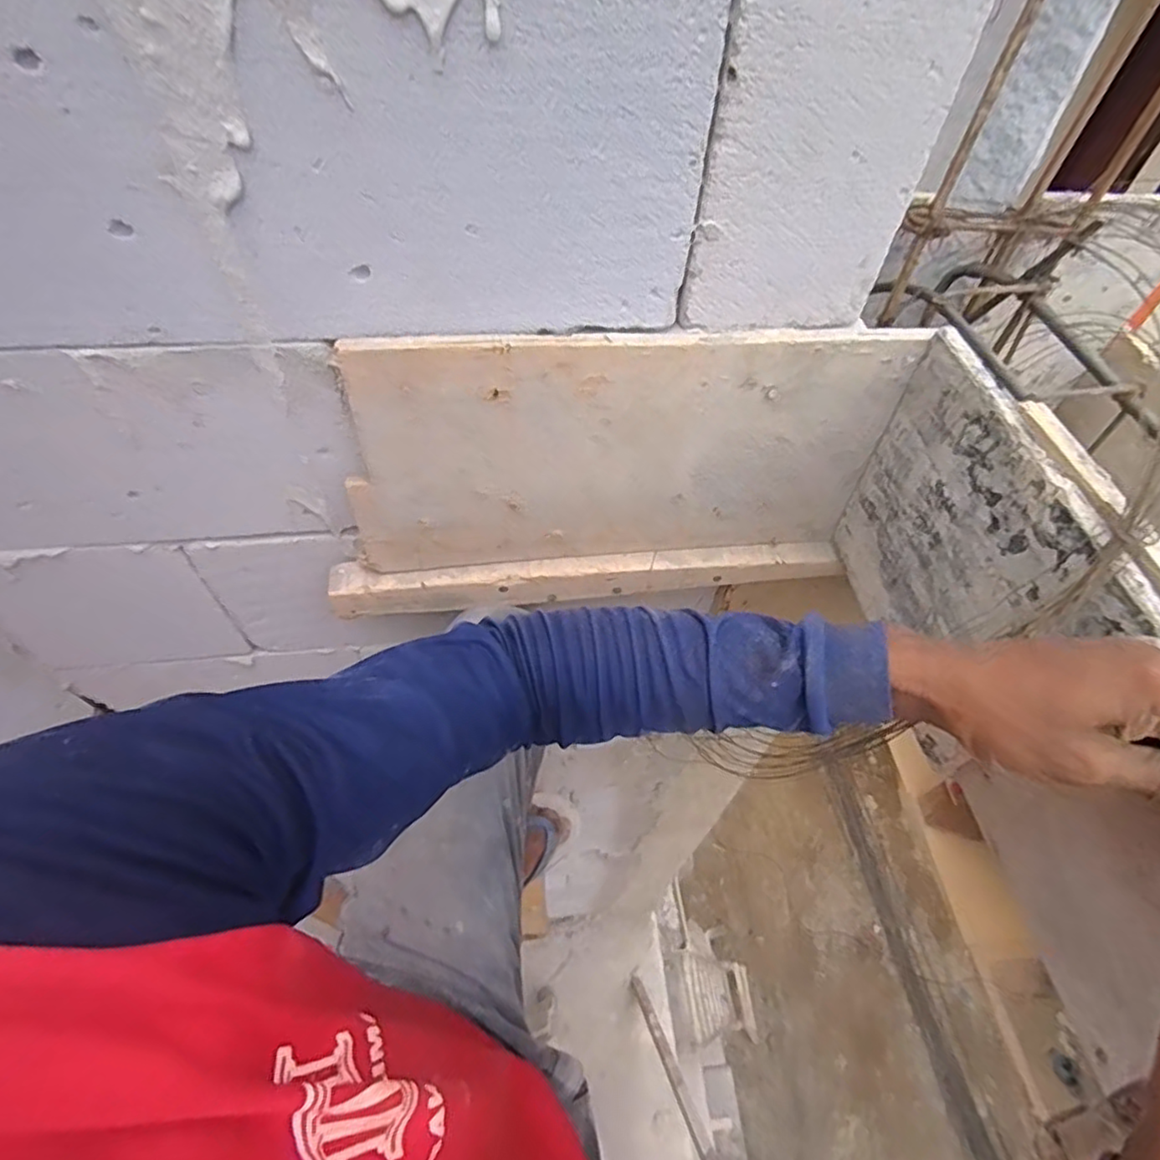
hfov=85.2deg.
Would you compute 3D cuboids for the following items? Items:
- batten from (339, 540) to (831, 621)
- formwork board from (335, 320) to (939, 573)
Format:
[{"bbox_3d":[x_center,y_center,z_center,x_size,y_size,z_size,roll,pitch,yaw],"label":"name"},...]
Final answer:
[{"bbox_3d":[0.012,0.001,0.646,0.509,0.046,0.037,-3,54,-5],"label":"batten"},{"bbox_3d":[0.035,-0.105,0.538,0.445,0.229,0.020,-5,55,-6],"label":"formwork board"}]

